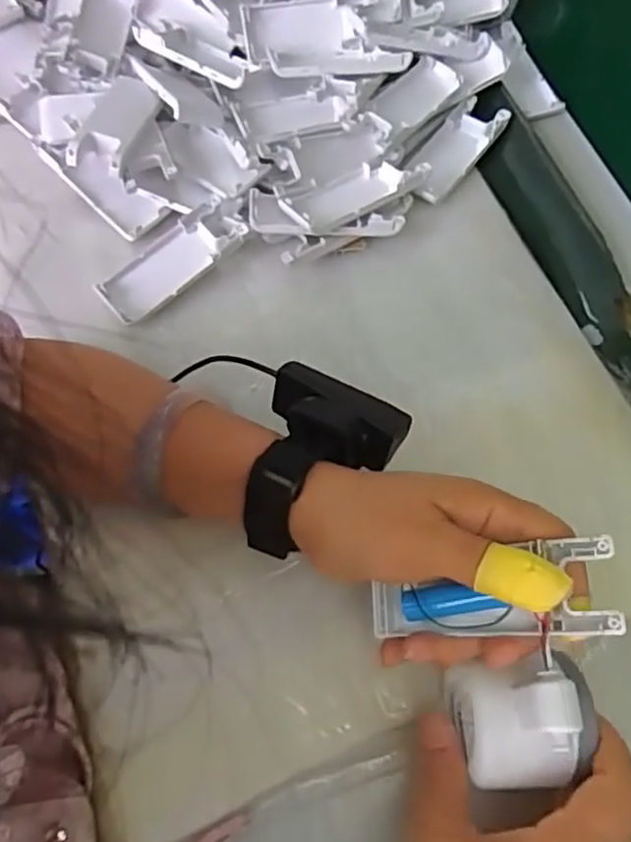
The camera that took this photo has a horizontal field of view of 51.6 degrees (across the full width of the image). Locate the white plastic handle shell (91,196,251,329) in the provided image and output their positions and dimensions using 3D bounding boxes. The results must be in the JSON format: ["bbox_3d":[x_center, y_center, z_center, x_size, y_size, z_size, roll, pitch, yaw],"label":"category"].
[{"bbox_3d":[-0.098,-0.110,0.446,0.103,0.013,0.040,-37,70,-14],"label":"white plastic handle shell"}]

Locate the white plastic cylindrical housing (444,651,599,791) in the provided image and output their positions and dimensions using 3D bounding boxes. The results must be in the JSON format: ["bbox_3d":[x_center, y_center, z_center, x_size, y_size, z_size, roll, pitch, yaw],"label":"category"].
[{"bbox_3d":[0.094,0.131,0.282,0.057,0.057,0.051,-7,67,-2],"label":"white plastic cylindrical housing"}]

